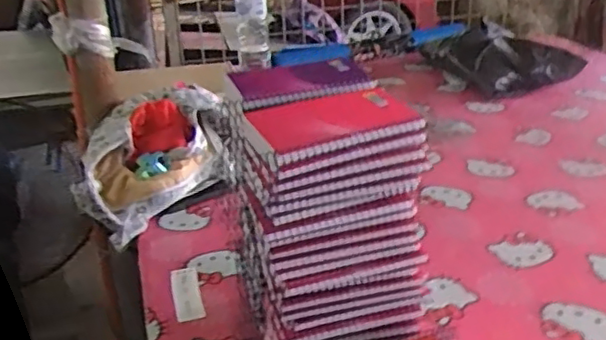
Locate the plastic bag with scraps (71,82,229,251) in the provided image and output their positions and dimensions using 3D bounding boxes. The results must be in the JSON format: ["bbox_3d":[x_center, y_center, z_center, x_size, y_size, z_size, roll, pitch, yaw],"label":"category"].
[{"bbox_3d":[-0.241,-0.019,0.997,0.160,0.140,0.236,18,33,37],"label":"plastic bag with scraps"}]

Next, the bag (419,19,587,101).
[{"bbox_3d":[0.444,-0.277,1.525,0.238,0.094,0.365,-8,26,-11],"label":"bag"}]

